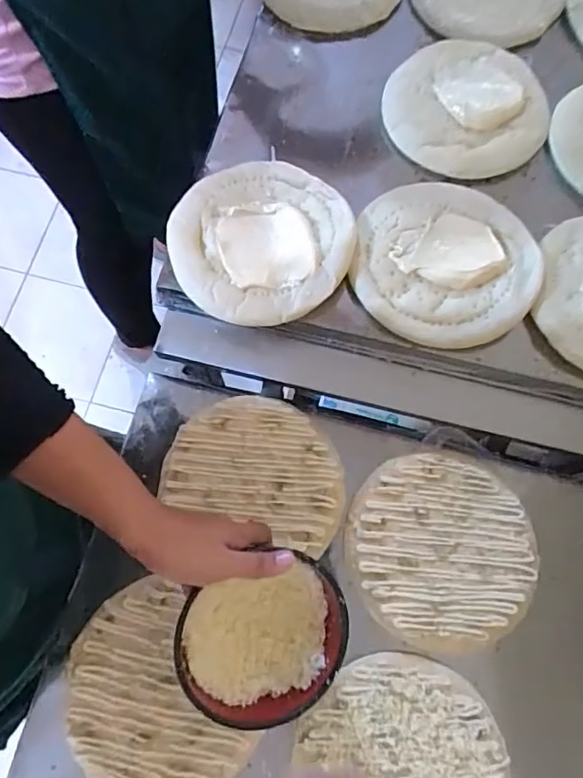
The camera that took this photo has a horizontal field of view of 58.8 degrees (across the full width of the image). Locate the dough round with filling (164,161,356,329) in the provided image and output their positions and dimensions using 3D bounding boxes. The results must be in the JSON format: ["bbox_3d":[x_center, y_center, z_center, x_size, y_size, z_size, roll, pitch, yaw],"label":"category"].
[{"bbox_3d":[-0.034,-0.165,0.566,0.192,0.019,0.197,0,74,0],"label":"dough round with filling"}]

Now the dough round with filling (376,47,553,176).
[{"bbox_3d":[0.213,-0.347,0.638,0.200,0.021,0.180,-6,74,-2],"label":"dough round with filling"}]

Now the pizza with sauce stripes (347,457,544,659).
[{"bbox_3d":[0.157,0.167,0.543,0.191,0.011,0.192,0,74,0],"label":"pizza with sauce stripes"}]

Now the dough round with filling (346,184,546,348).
[{"bbox_3d":[0.167,-0.143,0.563,0.193,0.027,0.194,0,74,0],"label":"dough round with filling"}]

